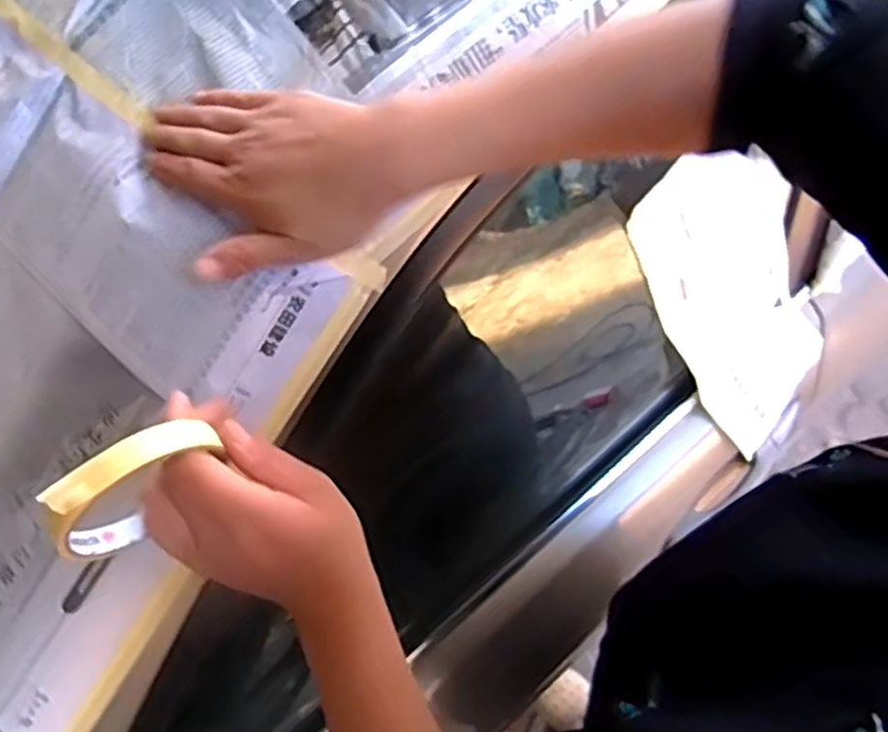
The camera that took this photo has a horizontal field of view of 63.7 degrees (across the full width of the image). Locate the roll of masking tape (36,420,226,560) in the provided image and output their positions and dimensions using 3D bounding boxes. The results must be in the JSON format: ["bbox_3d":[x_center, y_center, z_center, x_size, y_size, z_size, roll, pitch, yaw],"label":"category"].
[{"bbox_3d":[-0.147,0.059,0.344,0.020,0.083,0.080,41,70,20],"label":"roll of masking tape"}]

